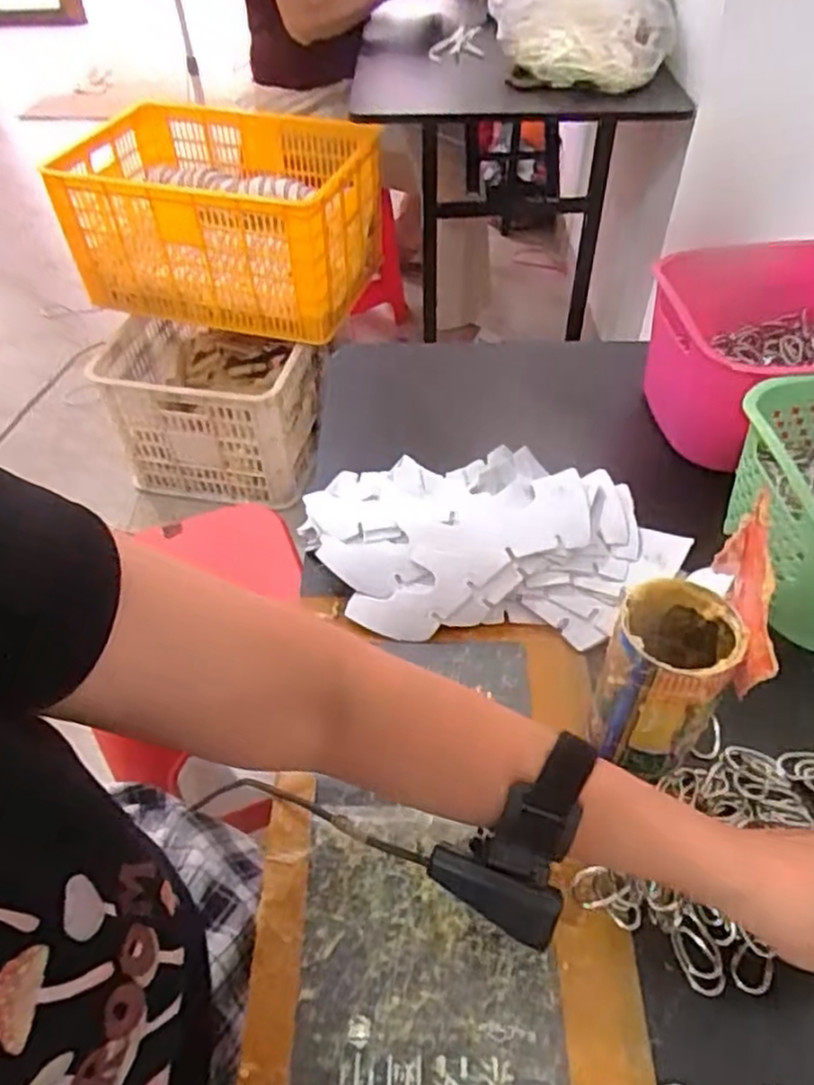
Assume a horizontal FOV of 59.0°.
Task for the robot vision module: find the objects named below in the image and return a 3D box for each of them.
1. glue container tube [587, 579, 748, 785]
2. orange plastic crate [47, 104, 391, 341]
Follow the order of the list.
[{"bbox_3d":[0.146,0.085,0.431,0.065,0.119,0.074,22,53,19],"label":"glue container tube"},{"bbox_3d":[-0.398,-0.717,1.569,0.636,0.266,0.423,14,51,13],"label":"orange plastic crate"}]

